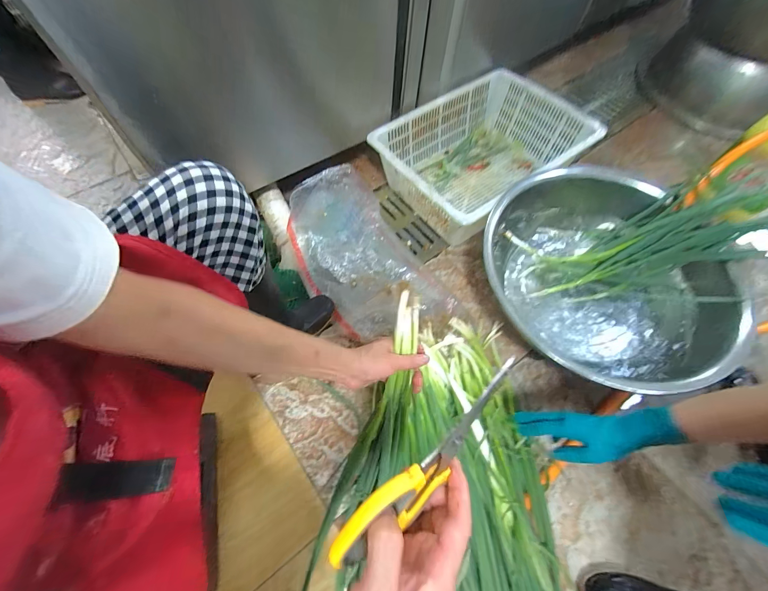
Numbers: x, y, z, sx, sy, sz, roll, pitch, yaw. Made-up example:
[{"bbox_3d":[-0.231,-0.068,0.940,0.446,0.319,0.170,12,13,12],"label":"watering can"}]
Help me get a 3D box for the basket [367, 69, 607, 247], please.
[{"bbox_3d":[0.293,-0.426,1.003,0.576,0.183,0.409,-34,68,-17],"label":"basket"}]

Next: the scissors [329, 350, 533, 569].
[{"bbox_3d":[0.039,0.118,0.234,0.181,0.055,0.010,-45,43,-4],"label":"scissors"}]

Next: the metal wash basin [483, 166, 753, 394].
[{"bbox_3d":[0.520,-0.049,0.817,0.456,0.181,0.549,-10,65,-5],"label":"metal wash basin"}]

